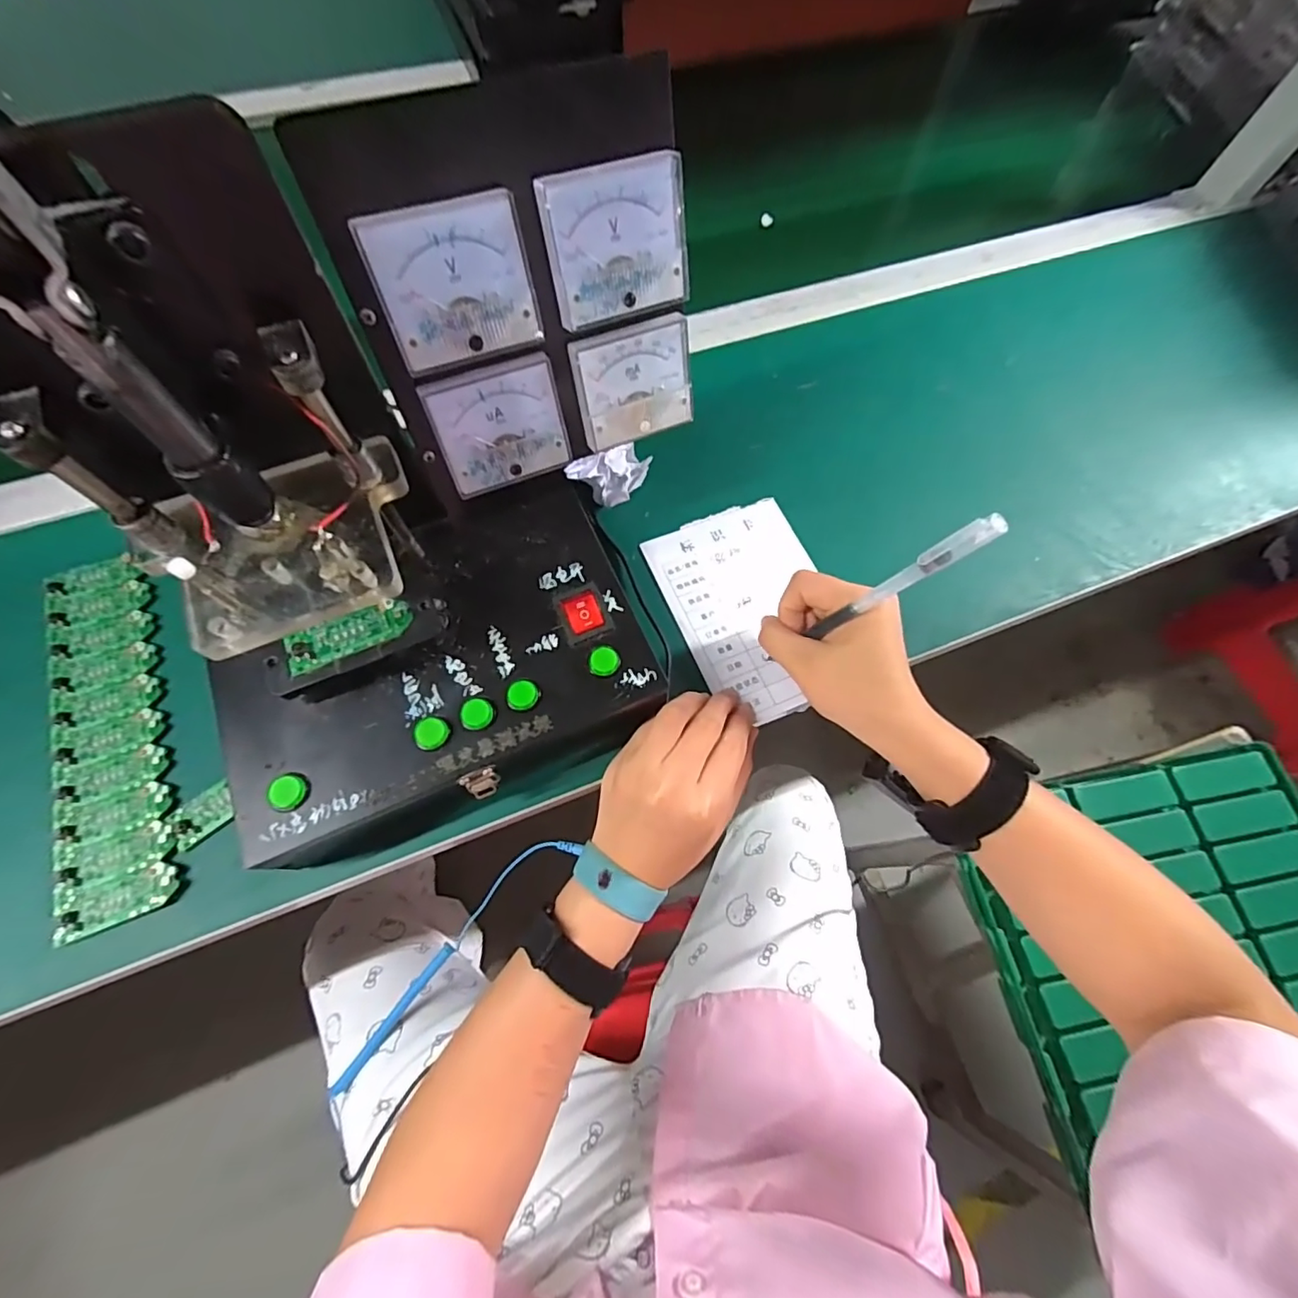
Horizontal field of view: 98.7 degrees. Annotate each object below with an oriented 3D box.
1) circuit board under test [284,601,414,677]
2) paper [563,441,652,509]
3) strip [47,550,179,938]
[{"bbox_3d":[-0.149,-0.008,0.279,0.059,0.006,0.020,-25,71,-12],"label":"circuit board under test"},{"bbox_3d":[-0.025,-0.129,0.406,0.045,0.018,0.056,33,70,11],"label":"paper"},{"bbox_3d":[-0.313,0.043,0.321,0.055,0.004,0.220,-19,70,-10],"label":"strip"}]

